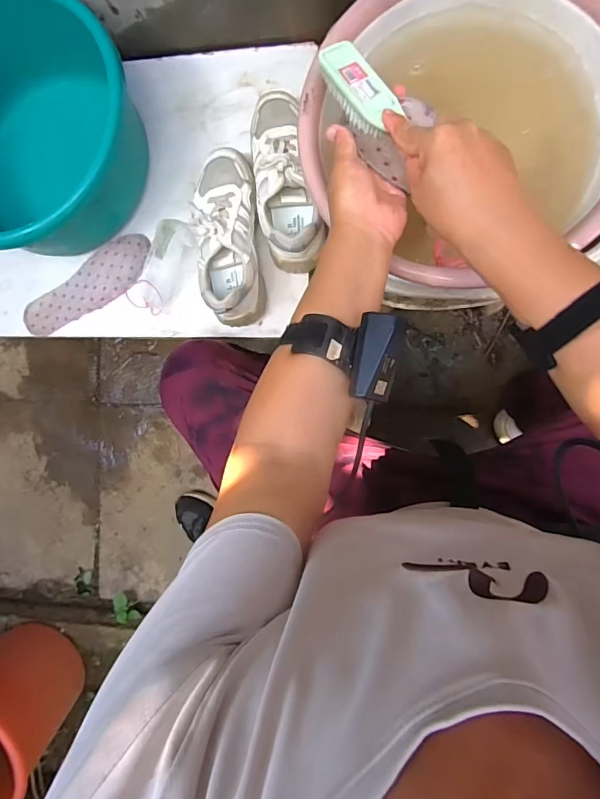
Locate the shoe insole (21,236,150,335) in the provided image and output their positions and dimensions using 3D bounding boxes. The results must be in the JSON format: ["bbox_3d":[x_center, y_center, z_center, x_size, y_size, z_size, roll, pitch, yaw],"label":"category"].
[{"bbox_3d":[-0.341,-0.182,0.718,0.239,0.011,0.078,-33,87,8],"label":"shoe insole"}]

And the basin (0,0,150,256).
[{"bbox_3d":[-0.382,-0.377,0.670,0.276,0.200,0.333,33,96,7],"label":"basin"}]

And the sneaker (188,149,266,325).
[{"bbox_3d":[-0.105,-0.233,0.628,0.088,0.090,0.249,-8,90,9],"label":"sneaker"}]

